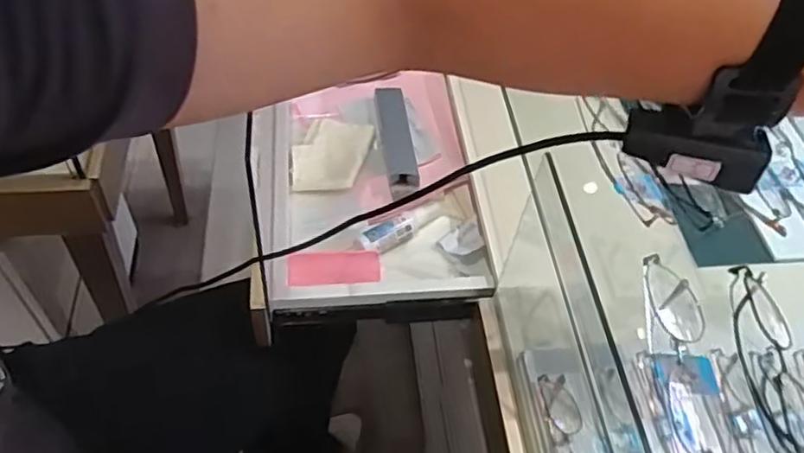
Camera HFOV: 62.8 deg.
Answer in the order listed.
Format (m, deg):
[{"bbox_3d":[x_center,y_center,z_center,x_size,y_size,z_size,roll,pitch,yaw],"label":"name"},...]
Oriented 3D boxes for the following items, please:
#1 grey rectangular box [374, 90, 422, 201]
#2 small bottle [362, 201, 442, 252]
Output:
[{"bbox_3d":[-0.008,-0.111,0.860,0.039,0.032,0.189,-3,52,-8],"label":"grey rectangular box"},{"bbox_3d":[0.001,0.001,0.777,0.110,0.027,0.024,-25,59,-23],"label":"small bottle"}]

